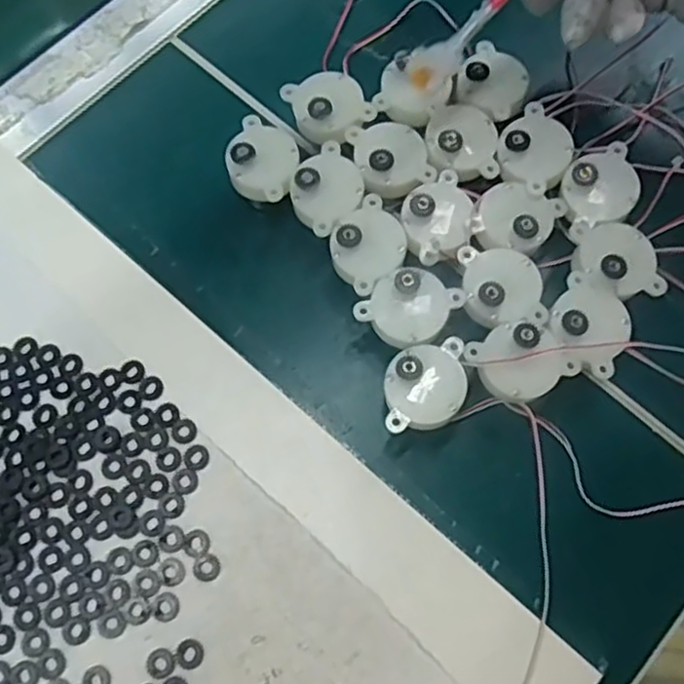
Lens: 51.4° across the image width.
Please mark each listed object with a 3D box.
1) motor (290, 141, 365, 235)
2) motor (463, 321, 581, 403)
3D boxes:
[{"bbox_3d":[-0.006,-0.064,0.318,0.034,0.034,0.033,-40,76,-12],"label":"motor"},{"bbox_3d":[0.072,0.009,0.290,0.039,0.026,0.031,-30,74,-10],"label":"motor"}]

